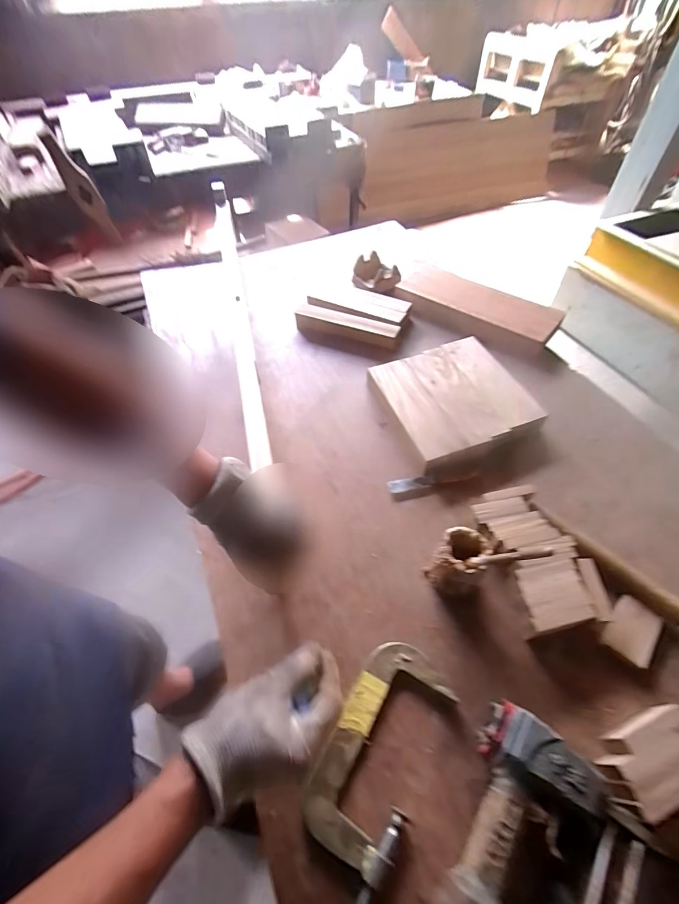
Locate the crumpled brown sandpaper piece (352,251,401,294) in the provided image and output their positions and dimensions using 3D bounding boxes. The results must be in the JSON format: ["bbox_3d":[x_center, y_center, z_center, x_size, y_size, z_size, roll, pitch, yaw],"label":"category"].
[{"bbox_3d":[0.087,-0.456,0.992,0.146,0.052,0.092,32,61,24],"label":"crumpled brown sandpaper piece"}]

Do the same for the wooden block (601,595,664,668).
[{"bbox_3d":[0.378,0.231,0.495,0.054,0.013,0.078,33,61,24],"label":"wooden block"}]

